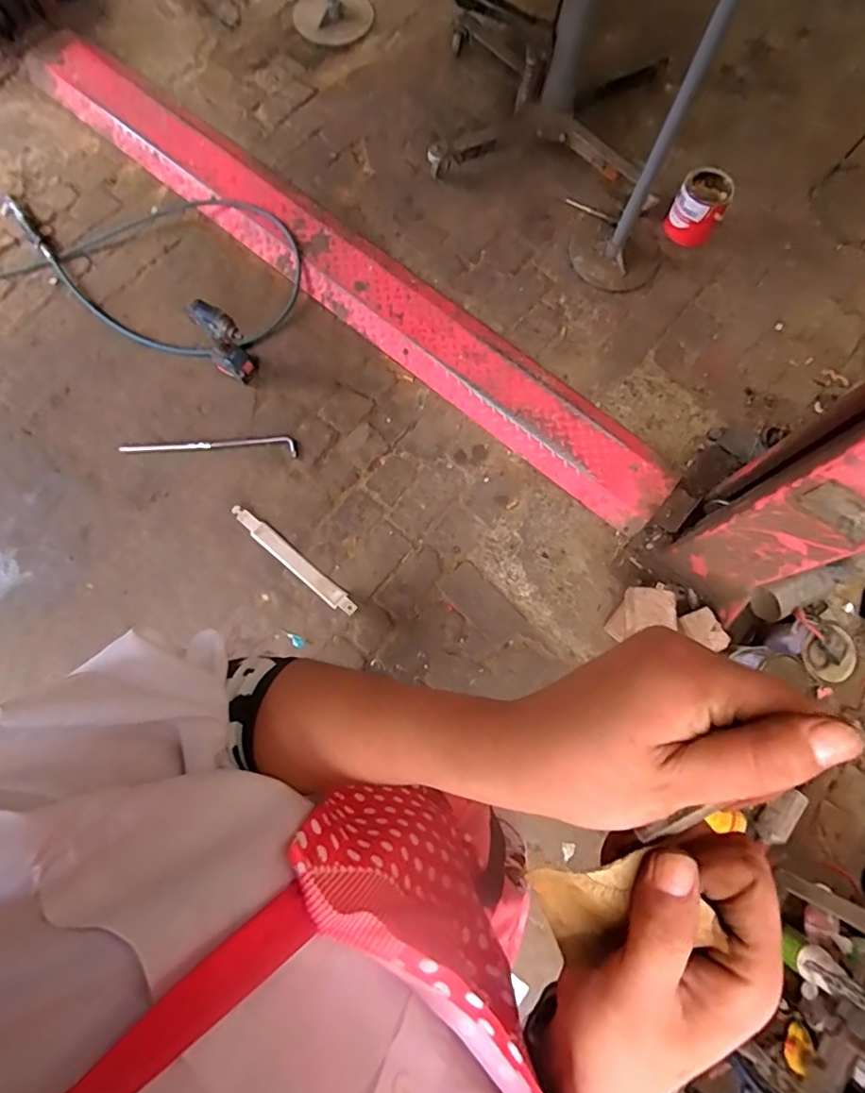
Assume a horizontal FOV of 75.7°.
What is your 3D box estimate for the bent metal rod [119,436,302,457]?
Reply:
[{"bbox_3d":[-0.648,-0.298,1.616,0.487,0.026,0.058,1,77,1],"label":"bent metal rod"}]

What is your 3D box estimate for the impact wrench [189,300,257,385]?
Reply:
[{"bbox_3d":[-0.581,-0.566,1.559,0.106,0.256,0.130,-35,79,-7],"label":"impact wrench"}]

